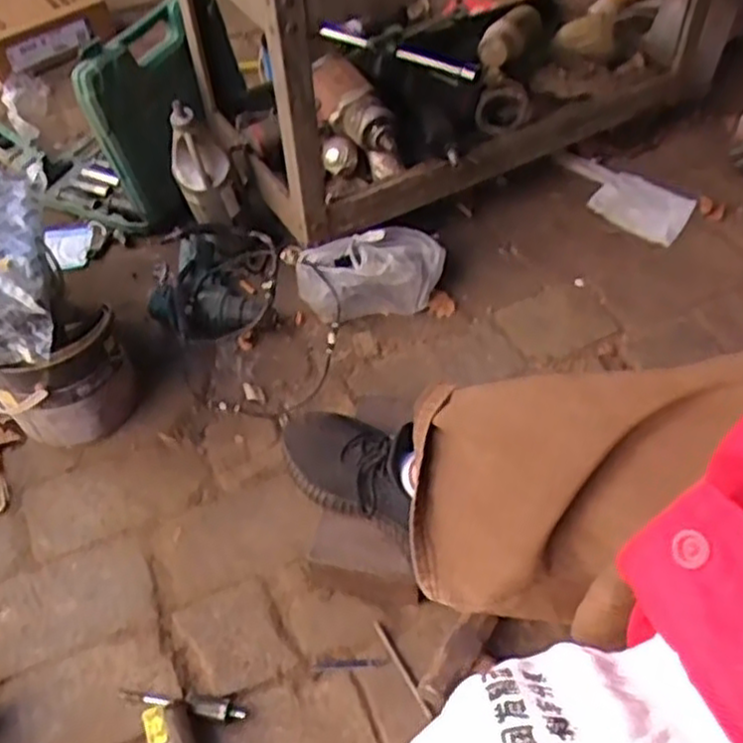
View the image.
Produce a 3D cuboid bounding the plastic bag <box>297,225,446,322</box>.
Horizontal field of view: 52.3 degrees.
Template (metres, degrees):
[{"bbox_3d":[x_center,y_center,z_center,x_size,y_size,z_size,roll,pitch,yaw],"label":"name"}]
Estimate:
[{"bbox_3d":[0.001,-0.131,1.022,0.199,0.096,0.092,-6,50,-2],"label":"plastic bag"}]

